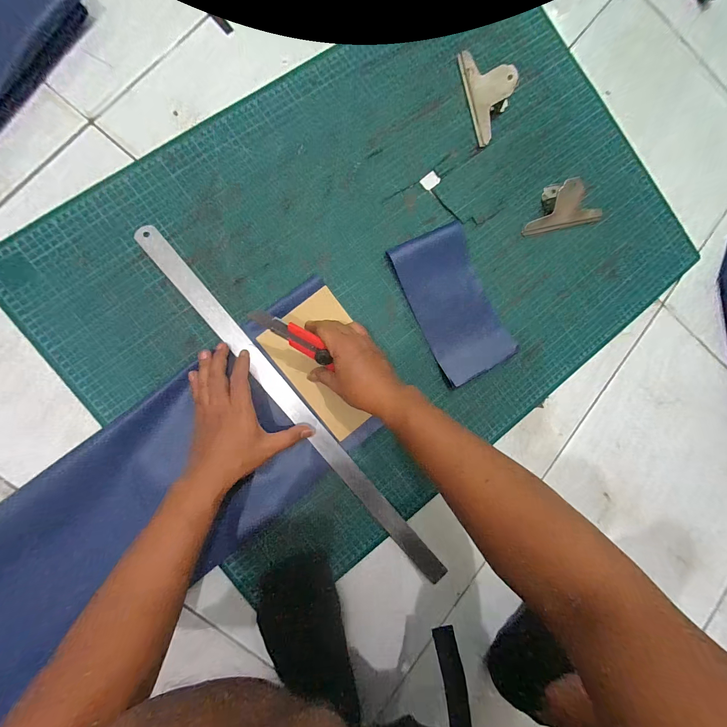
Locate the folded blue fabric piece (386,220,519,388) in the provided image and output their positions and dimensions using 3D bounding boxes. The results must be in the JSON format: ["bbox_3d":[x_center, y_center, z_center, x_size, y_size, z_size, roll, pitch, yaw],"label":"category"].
[{"bbox_3d":[0.134,-0.089,0.461,0.120,0.008,0.219,-26,93,-8],"label":"folded blue fabric piece"}]

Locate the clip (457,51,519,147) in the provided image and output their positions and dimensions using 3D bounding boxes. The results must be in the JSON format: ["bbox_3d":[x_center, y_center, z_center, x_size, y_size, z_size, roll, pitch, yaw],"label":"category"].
[{"bbox_3d":[0.193,-0.408,0.460,0.065,0.036,0.139,-15,91,-8],"label":"clip"}]

